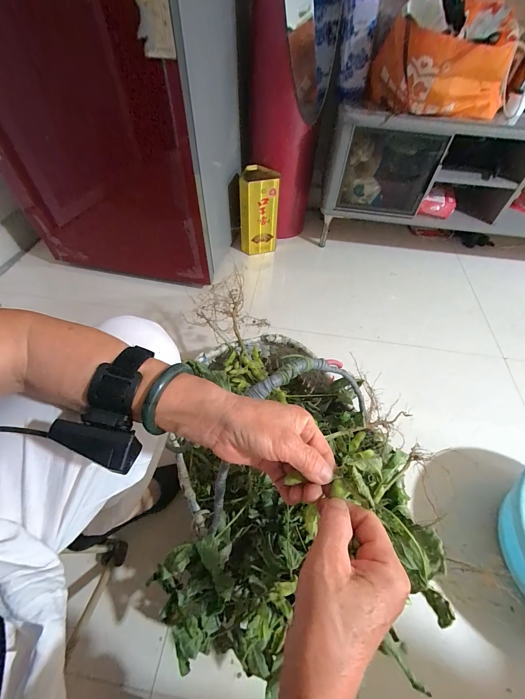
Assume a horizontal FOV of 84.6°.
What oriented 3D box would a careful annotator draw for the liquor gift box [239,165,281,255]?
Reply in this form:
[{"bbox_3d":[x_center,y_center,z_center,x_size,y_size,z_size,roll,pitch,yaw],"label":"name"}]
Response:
[{"bbox_3d":[-0.010,-0.512,1.076,0.134,0.287,0.122,4,52,1],"label":"liquor gift box"}]

